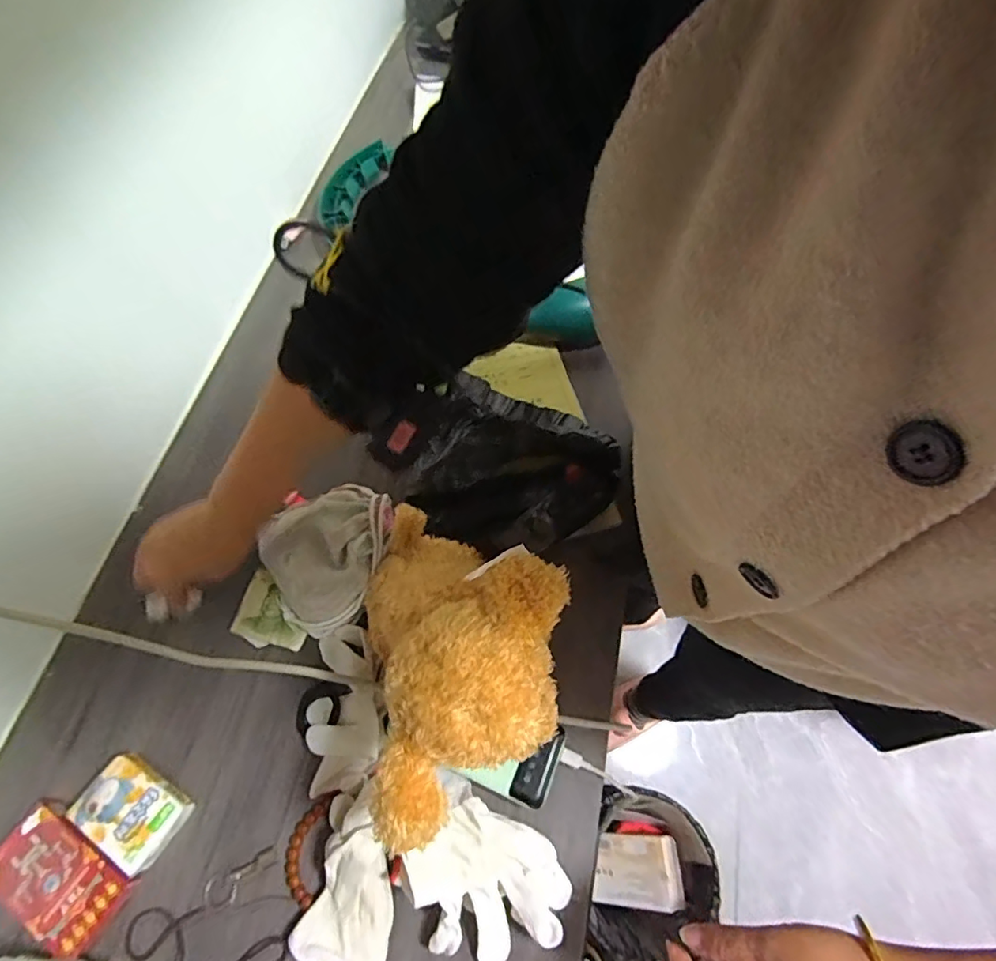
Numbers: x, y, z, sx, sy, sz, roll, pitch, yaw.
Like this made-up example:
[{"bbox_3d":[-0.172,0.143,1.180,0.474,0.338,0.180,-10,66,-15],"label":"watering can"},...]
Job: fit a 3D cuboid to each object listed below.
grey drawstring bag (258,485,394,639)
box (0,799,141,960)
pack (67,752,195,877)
[{"bbox_3d":[-0.165,0.064,0.496,0.119,0.058,0.132,24,67,9],"label":"grey drawstring bag"},{"bbox_3d":[-0.336,0.306,0.417,0.110,0.023,0.064,31,68,12],"label":"box"},{"bbox_3d":[-0.292,0.265,0.433,0.080,0.029,0.056,30,68,12],"label":"pack"}]

